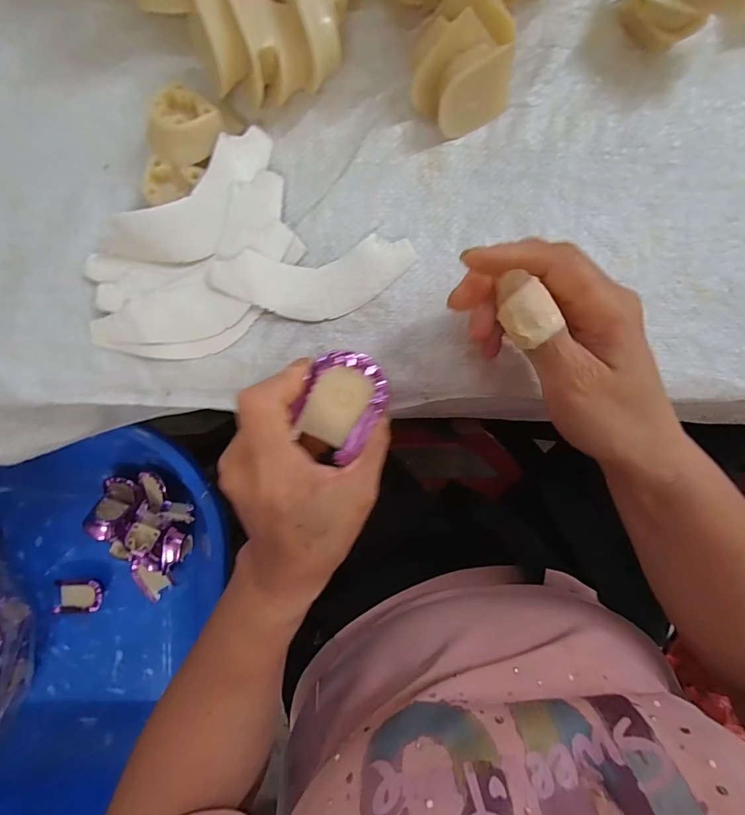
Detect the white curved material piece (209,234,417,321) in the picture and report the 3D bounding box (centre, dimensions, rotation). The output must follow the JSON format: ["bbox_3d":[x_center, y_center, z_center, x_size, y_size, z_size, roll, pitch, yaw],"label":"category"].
[{"bbox_3d":[-0.032,-0.073,0.243,0.114,0.012,0.041,-11,92,-2],"label":"white curved material piece"}]

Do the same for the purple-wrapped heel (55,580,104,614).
[{"bbox_3d":[-0.343,0.221,0.490,0.052,0.020,0.039,-4,93,-2],"label":"purple-wrapped heel"}]

